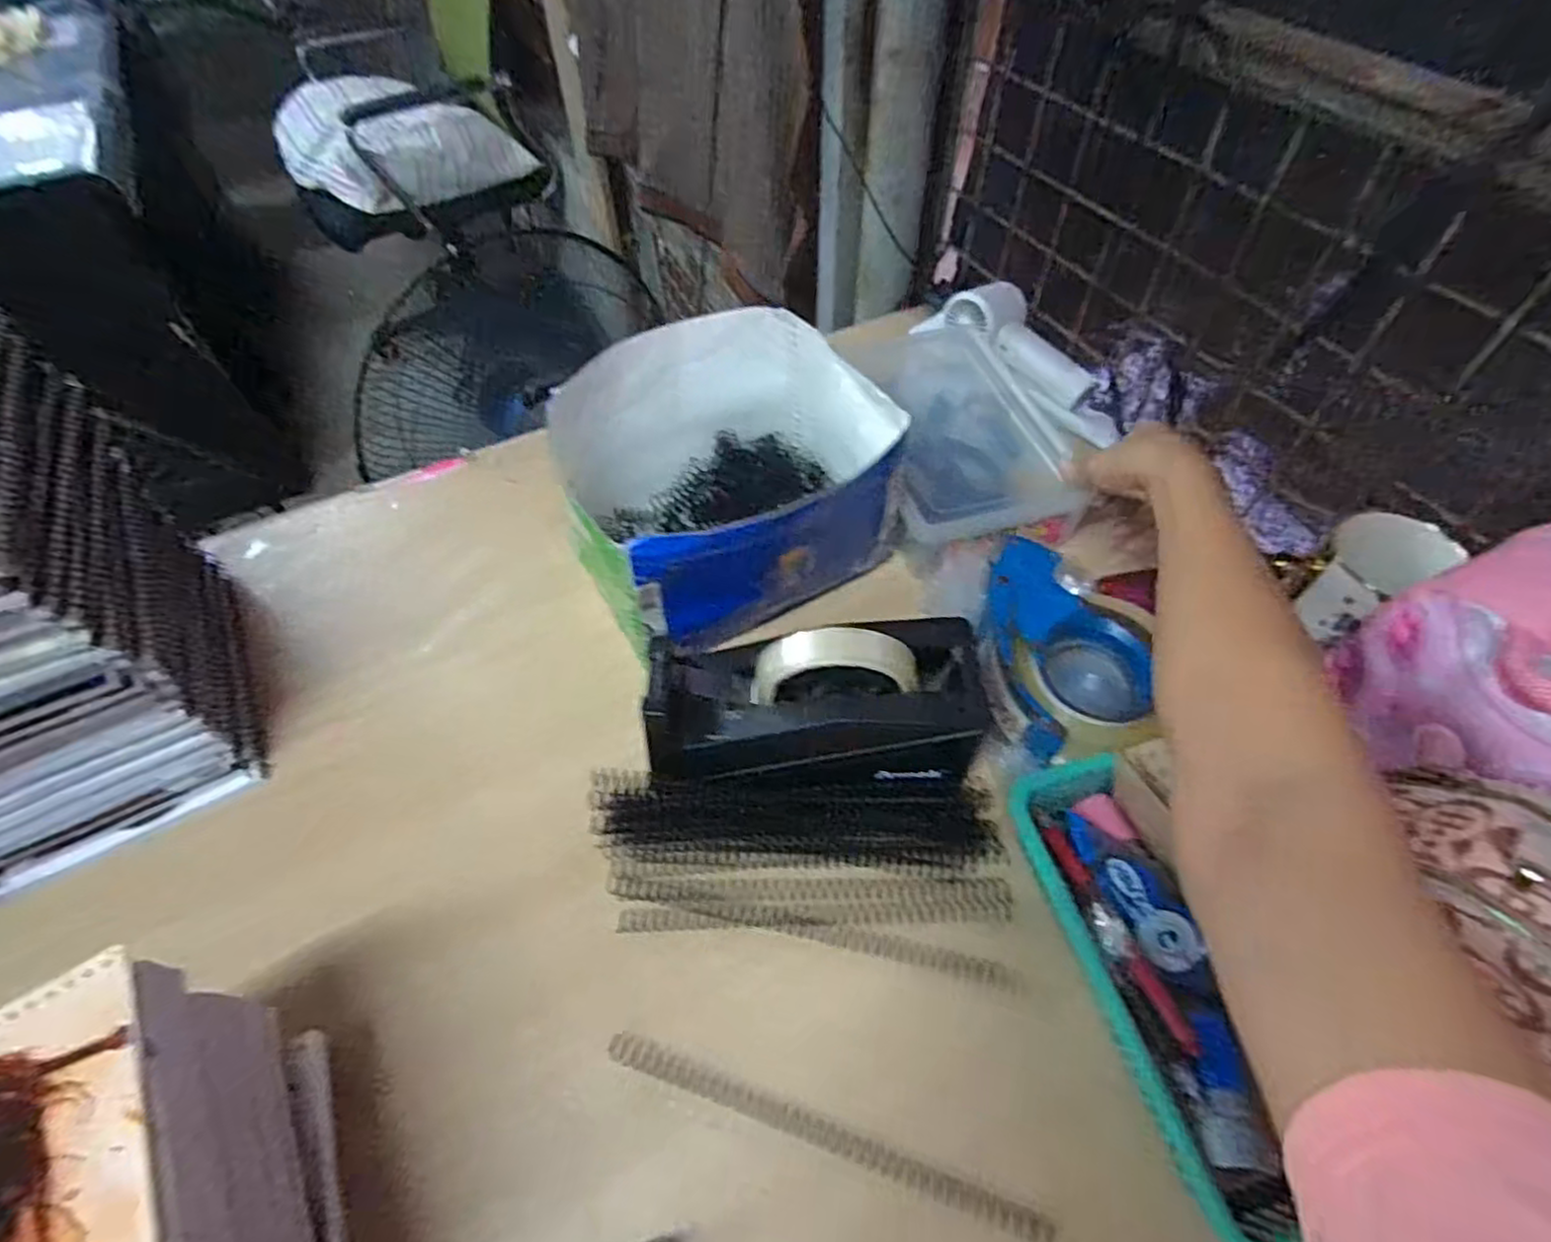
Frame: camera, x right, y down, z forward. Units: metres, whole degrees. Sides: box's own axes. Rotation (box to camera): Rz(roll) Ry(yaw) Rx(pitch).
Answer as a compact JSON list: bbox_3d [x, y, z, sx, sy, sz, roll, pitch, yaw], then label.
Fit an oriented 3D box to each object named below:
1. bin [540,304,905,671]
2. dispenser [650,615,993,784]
[{"bbox_3d":[-0.033,-0.096,0.525,0.218,0.130,0.216,-26,58,-16],"label":"bin"},{"bbox_3d":[0.020,0.050,0.418,0.200,0.079,0.072,-4,55,-1],"label":"dispenser"}]

